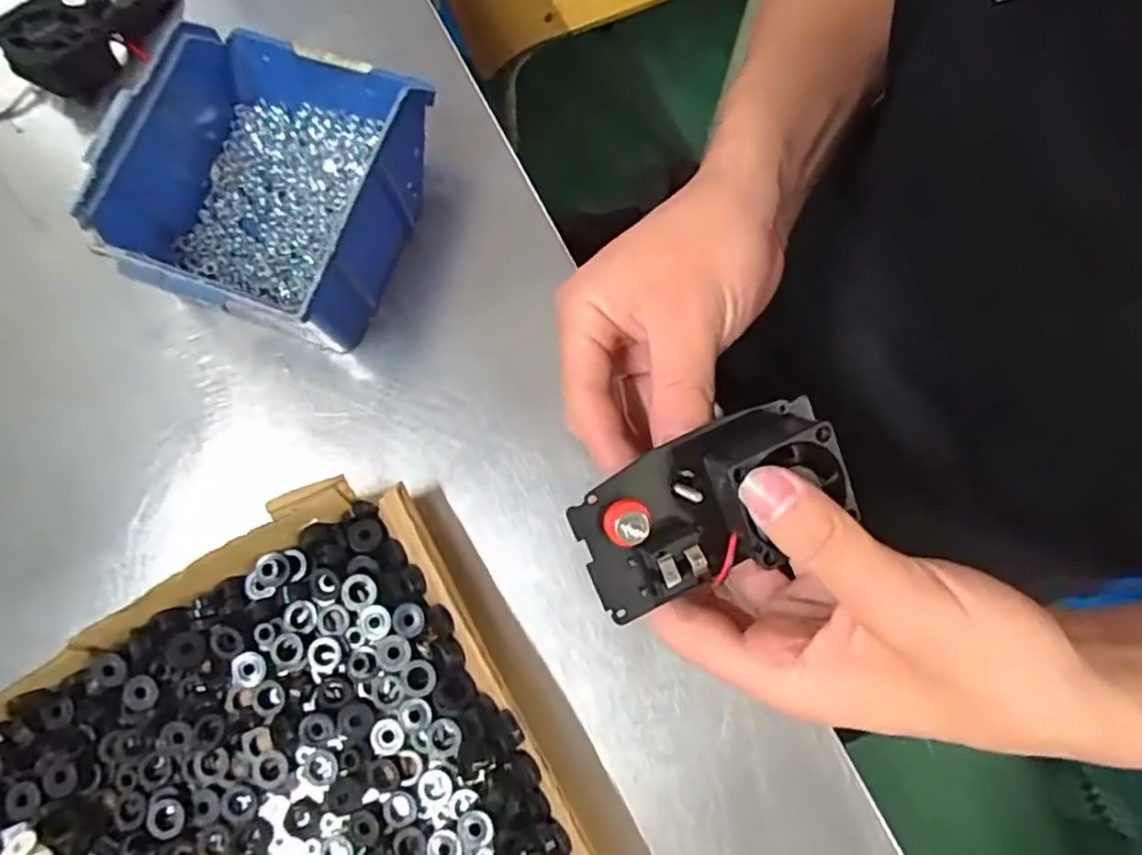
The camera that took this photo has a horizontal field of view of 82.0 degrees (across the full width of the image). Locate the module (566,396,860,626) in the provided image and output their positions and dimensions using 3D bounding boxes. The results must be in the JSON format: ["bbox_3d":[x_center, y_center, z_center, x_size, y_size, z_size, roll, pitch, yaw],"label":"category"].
[{"bbox_3d":[0.049,0.027,0.233,0.093,0.032,0.048,-22,102,1],"label":"module"}]

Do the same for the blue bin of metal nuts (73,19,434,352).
[{"bbox_3d":[-0.148,-0.118,0.328,0.124,0.072,0.144,21,77,4],"label":"blue bin of metal nuts"}]

